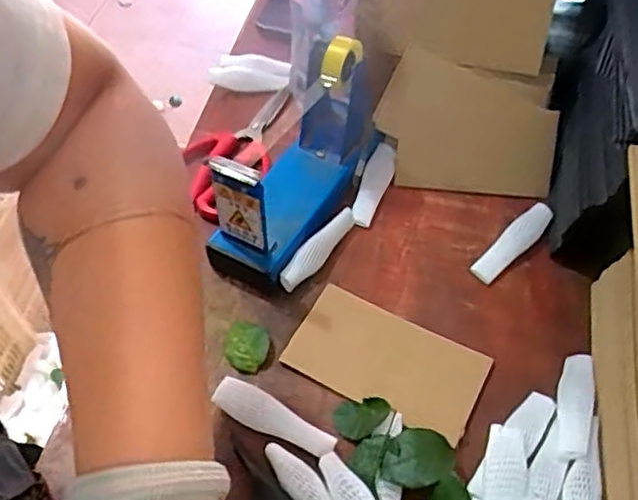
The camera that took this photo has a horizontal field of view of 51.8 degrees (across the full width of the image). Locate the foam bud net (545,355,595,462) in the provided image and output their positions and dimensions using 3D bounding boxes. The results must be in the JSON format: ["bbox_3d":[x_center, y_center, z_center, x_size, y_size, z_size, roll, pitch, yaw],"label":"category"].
[{"bbox_3d":[0.174,0.107,0.451,0.026,0.009,0.087,-12,31,37],"label":"foam bud net"}]

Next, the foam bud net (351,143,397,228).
[{"bbox_3d":[0.050,-0.056,0.590,0.024,0.028,0.082,15,54,10],"label":"foam bud net"}]

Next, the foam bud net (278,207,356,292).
[{"bbox_3d":[-0.001,-0.001,0.542,0.015,0.022,0.090,30,58,19],"label":"foam bud net"}]

